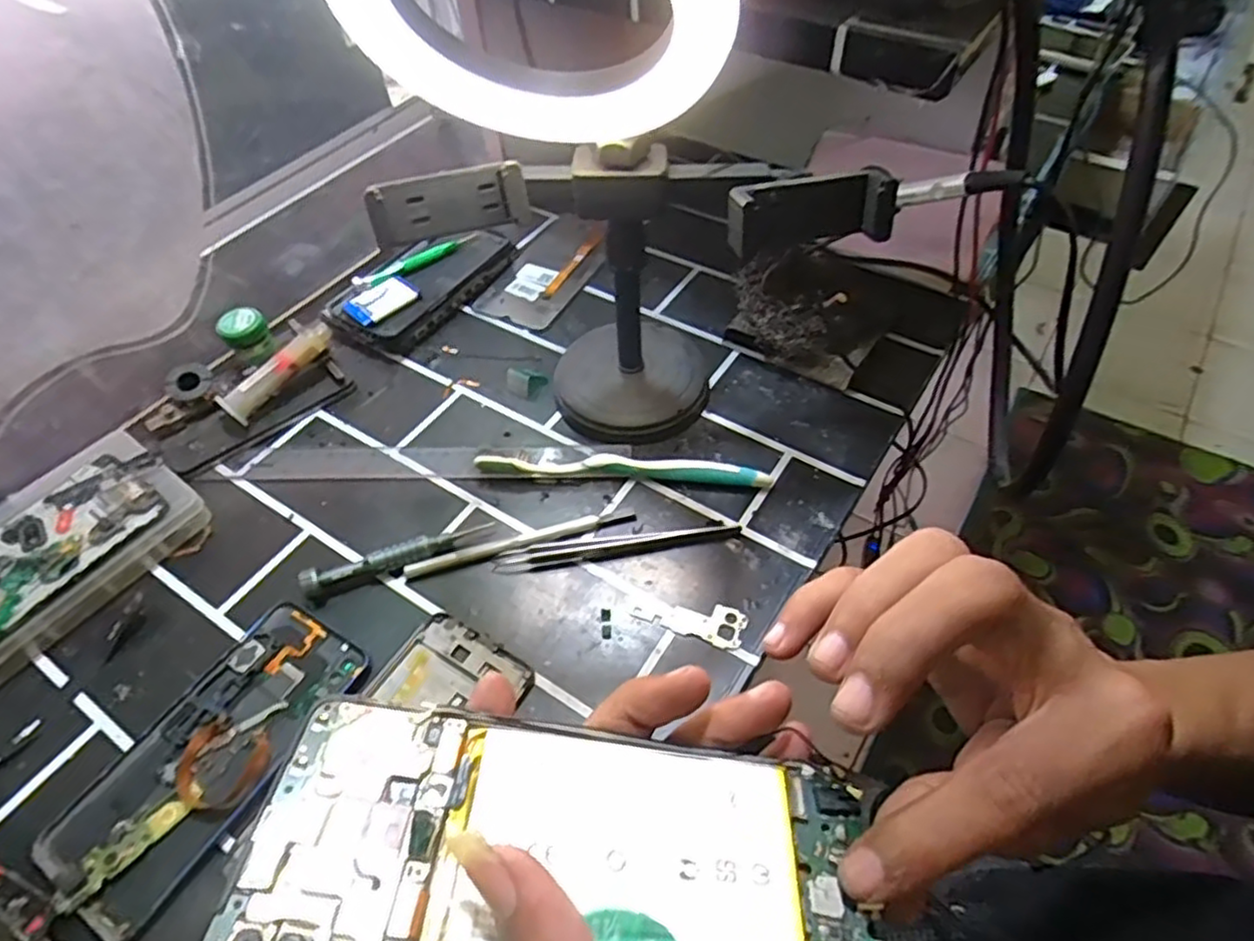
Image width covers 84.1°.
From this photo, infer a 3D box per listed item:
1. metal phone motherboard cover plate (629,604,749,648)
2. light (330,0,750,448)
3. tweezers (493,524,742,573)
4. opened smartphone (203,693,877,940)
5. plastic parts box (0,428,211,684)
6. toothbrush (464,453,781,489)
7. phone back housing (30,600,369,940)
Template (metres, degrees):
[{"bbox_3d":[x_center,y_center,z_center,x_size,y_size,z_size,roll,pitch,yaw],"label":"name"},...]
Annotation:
[{"bbox_3d":[0.035,0.080,0.385,0.061,0.004,0.023,14,54,13],"label":"metal phone motherboard cover plate"},{"bbox_3d":[-0.027,-0.143,0.363,0.162,0.310,0.167,11,53,11],"label":"light"},{"bbox_3d":[-0.006,0.045,0.415,0.144,0.005,0.015,-7,52,-3],"label":"tweezers"},{"bbox_3d":[-0.013,0.095,0.168,0.147,0.014,0.067,10,52,-4],"label":"opened smartphone"},{"bbox_3d":[-0.351,0.054,0.411,0.100,0.033,0.173,34,60,25],"label":"plastic parts box"},{"bbox_3d":[-0.003,0.000,0.444,0.183,0.015,0.011,3,52,5],"label":"toothbrush"},{"bbox_3d":[-0.210,0.140,0.352,0.074,0.009,0.153,25,57,20],"label":"phone back housing"}]

